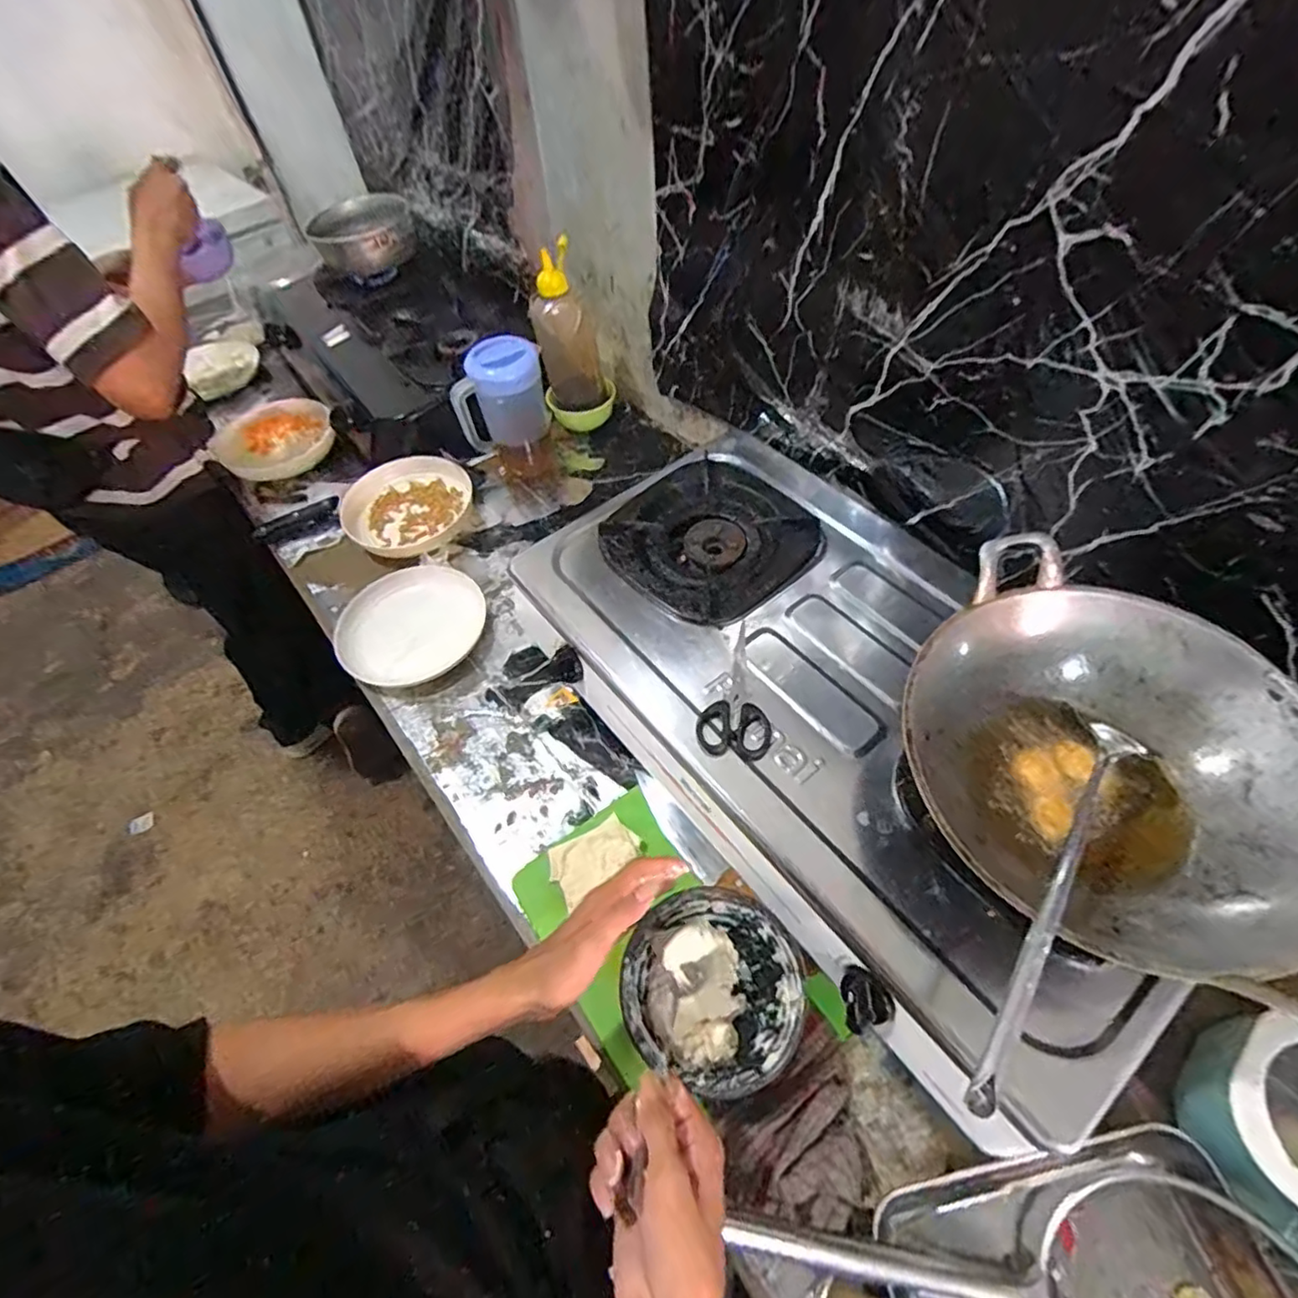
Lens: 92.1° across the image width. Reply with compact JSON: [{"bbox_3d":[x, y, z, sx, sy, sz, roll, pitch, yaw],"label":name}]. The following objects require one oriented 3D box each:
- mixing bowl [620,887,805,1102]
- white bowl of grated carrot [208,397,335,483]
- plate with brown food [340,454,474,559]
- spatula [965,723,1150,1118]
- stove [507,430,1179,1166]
[{"bbox_3d":[0.053,0.285,0.525,0.143,0.066,0.144,-2,55,3],"label":"mixing bowl"},{"bbox_3d":[-0.599,-0.344,1.015,0.175,0.051,0.178,-2,55,3],"label":"white bowl of grated carrot"},{"bbox_3d":[-0.353,-0.203,0.915,0.185,0.048,0.168,-19,56,-9],"label":"plate with brown food"},{"bbox_3d":[0.263,0.155,0.393,0.033,0.021,0.280,29,62,22],"label":"spatula"},{"bbox_3d":[0.202,0.041,0.660,0.430,0.133,0.662,-36,60,-19],"label":"stove"}]

